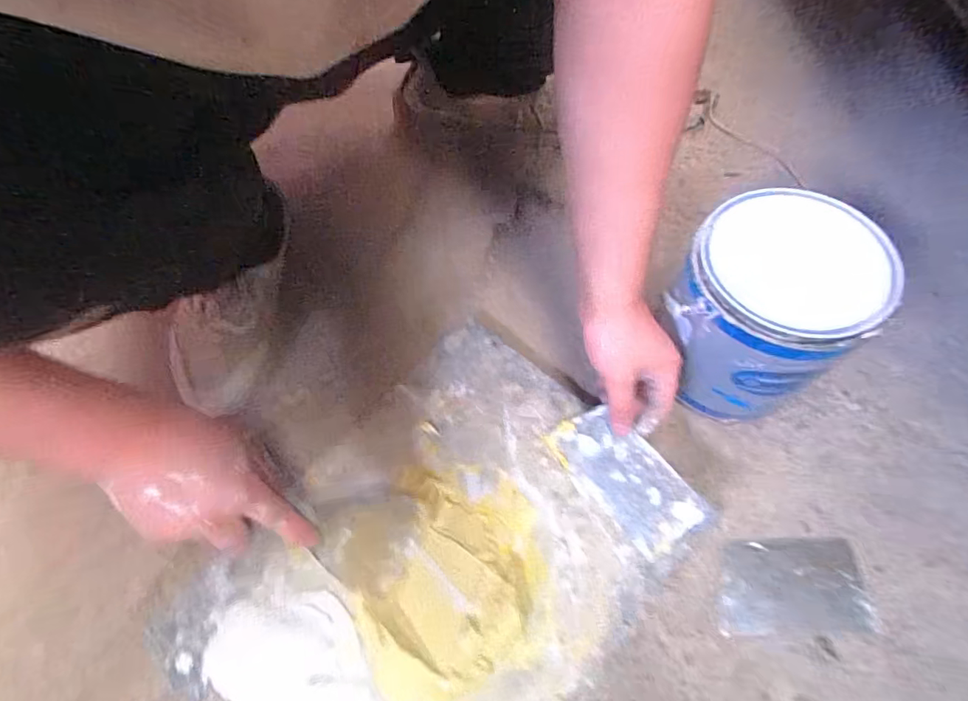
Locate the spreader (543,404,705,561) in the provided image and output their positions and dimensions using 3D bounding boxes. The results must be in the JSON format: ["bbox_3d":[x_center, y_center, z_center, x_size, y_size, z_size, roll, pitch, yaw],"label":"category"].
[{"bbox_3d":[0.129,0.114,0.462,0.142,0.008,0.072,48,111,20],"label":"spreader"}]

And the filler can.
[{"bbox_3d":[0.242,-0.031,0.459,0.143,0.171,0.139,-1,66,2],"label":"filler can"}]

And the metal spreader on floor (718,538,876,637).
[{"bbox_3d":[0.271,0.210,0.445,0.126,0.005,0.076,-2,66,2],"label":"metal spreader on floor"}]

